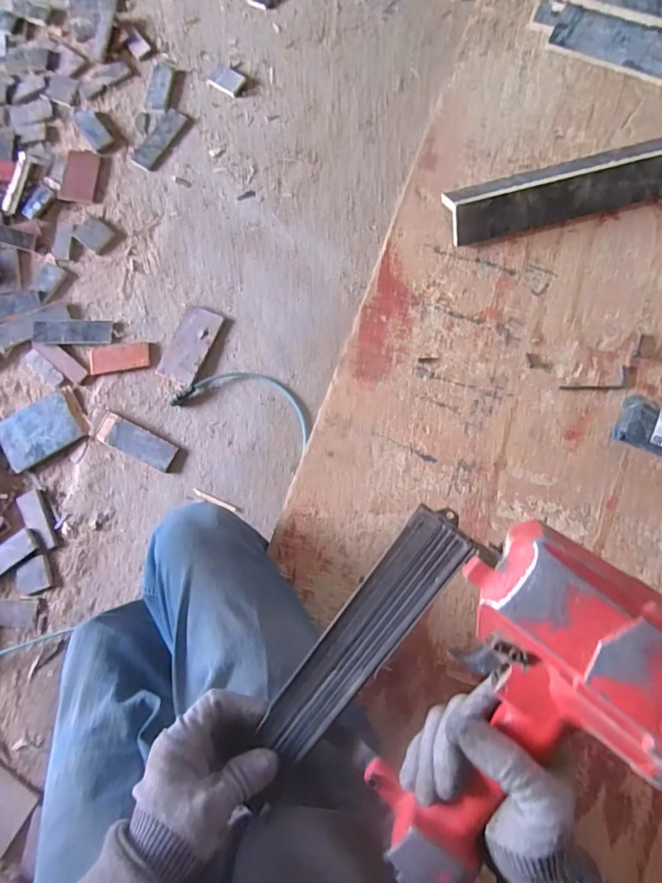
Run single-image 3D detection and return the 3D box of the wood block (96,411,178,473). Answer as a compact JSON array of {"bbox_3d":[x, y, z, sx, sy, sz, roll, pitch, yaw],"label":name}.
[{"bbox_3d":[-0.505,0.003,1.250,0.215,0.014,0.076,27,83,5],"label":"wood block"}]

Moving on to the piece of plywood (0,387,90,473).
[{"bbox_3d":[-0.766,-0.033,1.282,0.218,0.024,0.155,-30,82,-3],"label":"piece of plywood"}]

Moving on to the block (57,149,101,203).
[{"bbox_3d":[-0.739,-0.782,1.422,0.098,0.013,0.158,9,82,3],"label":"block"}]

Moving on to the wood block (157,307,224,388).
[{"bbox_3d":[-0.376,-0.257,1.290,0.103,0.019,0.208,24,83,5],"label":"wood block"}]

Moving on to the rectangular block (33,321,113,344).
[{"bbox_3d":[-0.704,-0.297,1.310,0.204,0.013,0.064,-1,82,1],"label":"rectangular block"}]

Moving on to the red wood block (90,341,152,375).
[{"bbox_3d":[-0.570,-0.227,1.304,0.159,0.018,0.076,-9,82,0],"label":"red wood block"}]

